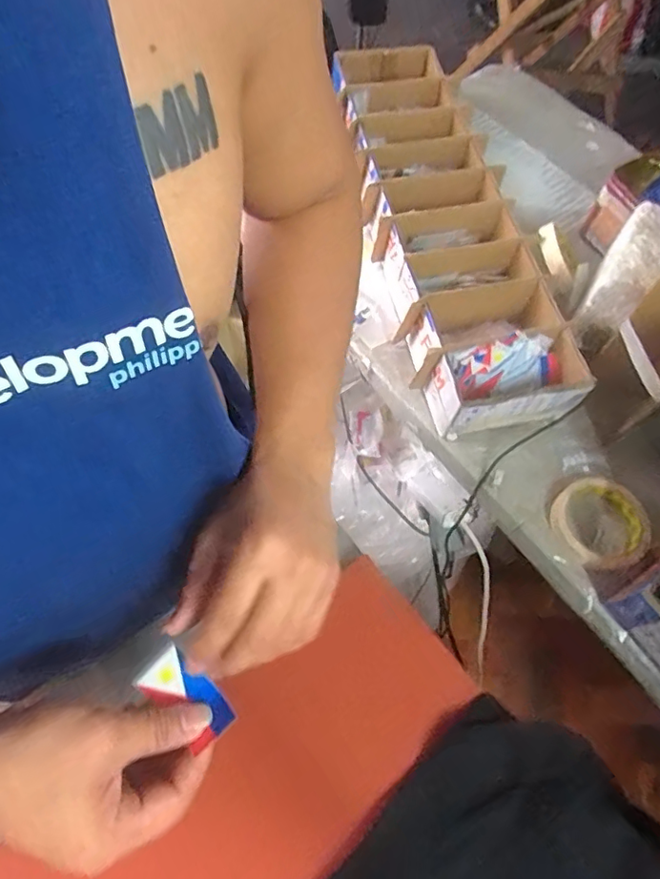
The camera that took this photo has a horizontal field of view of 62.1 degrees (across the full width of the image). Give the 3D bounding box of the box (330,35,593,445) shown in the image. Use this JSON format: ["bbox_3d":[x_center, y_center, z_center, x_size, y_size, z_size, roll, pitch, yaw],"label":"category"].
[{"bbox_3d":[0.139,-0.300,0.746,0.184,0.107,0.633,-7,64,-6],"label":"box"}]

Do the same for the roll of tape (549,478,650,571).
[{"bbox_3d":[0.283,0.086,0.572,0.097,0.026,0.090,1,64,-2],"label":"roll of tape"}]

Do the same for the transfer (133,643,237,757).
[{"bbox_3d":[-0.084,0.152,0.322,0.057,0.007,0.029,38,61,12],"label":"transfer"}]

